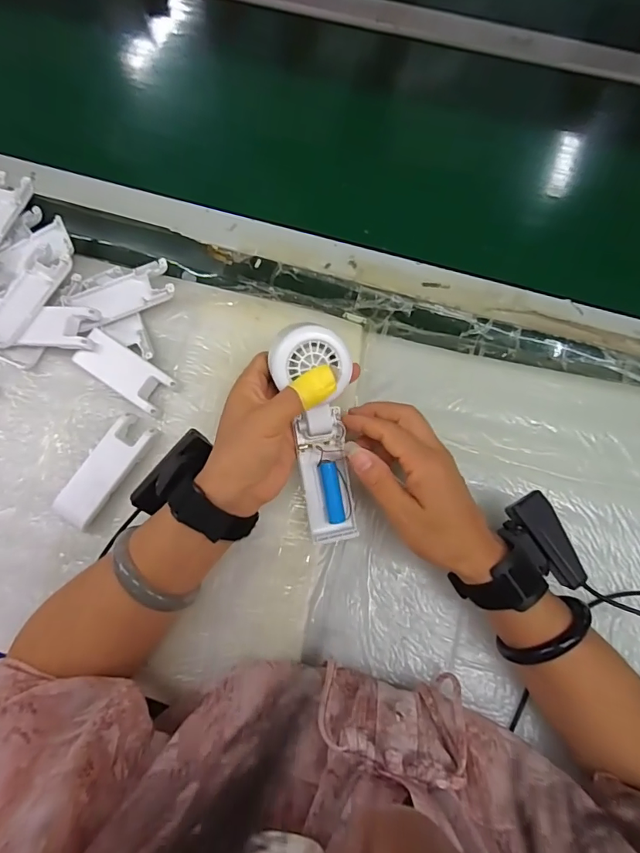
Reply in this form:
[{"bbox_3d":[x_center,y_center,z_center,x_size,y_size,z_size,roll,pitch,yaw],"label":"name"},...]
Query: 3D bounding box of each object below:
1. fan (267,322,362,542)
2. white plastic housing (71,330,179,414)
[{"bbox_3d":[0.002,0.007,0.352,0.052,0.031,0.167,-10,112,-5],"label":"fan"},{"bbox_3d":[-0.180,-0.052,0.421,0.092,0.011,0.038,33,78,9],"label":"white plastic housing"}]

